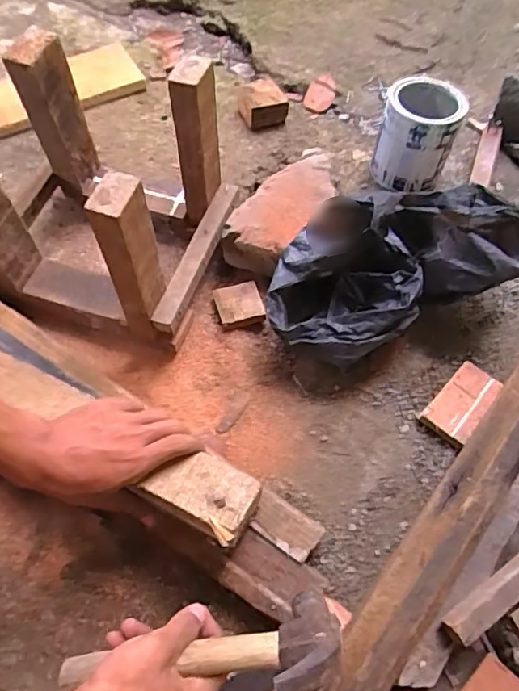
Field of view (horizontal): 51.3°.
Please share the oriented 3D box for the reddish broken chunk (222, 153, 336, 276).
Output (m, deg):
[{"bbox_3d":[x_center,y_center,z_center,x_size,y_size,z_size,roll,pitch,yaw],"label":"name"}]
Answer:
[{"bbox_3d":[0.041,-0.183,0.762,0.111,0.079,0.200,26,66,13],"label":"reddish broken chunk"}]

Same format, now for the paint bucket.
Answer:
[{"bbox_3d":[0.232,-0.312,0.807,0.107,0.131,0.128,20,65,10],"label":"paint bucket"}]

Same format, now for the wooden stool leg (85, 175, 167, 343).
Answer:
[{"bbox_3d":[-0.138,-0.080,0.602,0.046,0.247,0.057,9,63,5],"label":"wooden stool leg"}]

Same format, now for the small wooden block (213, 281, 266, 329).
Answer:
[{"bbox_3d":[-0.028,-0.054,0.722,0.060,0.022,0.060,-14,64,-6],"label":"small wooden block"}]

